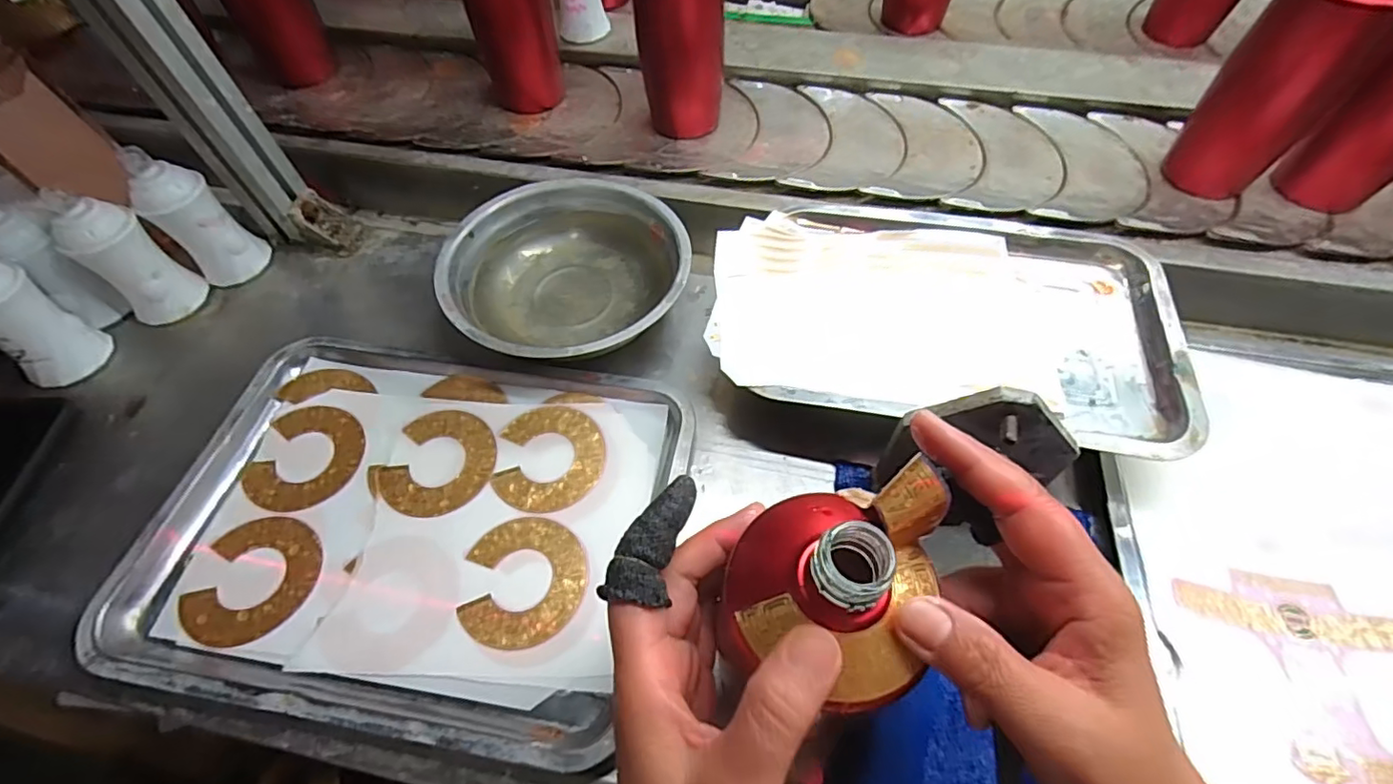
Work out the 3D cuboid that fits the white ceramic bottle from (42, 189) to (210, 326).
[{"bbox_3d":[-0.472,-0.110,0.486,0.052,0.104,0.046,1,57,1],"label":"white ceramic bottle"}]

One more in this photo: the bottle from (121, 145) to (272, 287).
[{"bbox_3d":[-0.435,-0.150,0.513,0.049,0.107,0.054,13,58,9],"label":"bottle"}]

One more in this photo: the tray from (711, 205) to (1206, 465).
[{"bbox_3d":[0.175,-0.055,0.449,0.327,0.046,0.207,10,58,6],"label":"tray"}]

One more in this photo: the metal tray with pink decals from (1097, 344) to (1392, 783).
[{"bbox_3d":[0.411,0.119,0.361,0.276,0.021,0.367,12,58,8],"label":"metal tray with pink decals"}]

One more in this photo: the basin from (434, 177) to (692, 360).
[{"bbox_3d":[-0.107,-0.098,0.492,0.193,0.043,0.190,0,57,0],"label":"basin"}]

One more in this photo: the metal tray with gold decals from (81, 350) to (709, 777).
[{"bbox_3d":[-0.190,0.083,0.399,0.325,0.025,0.254,8,57,5],"label":"metal tray with gold decals"}]

